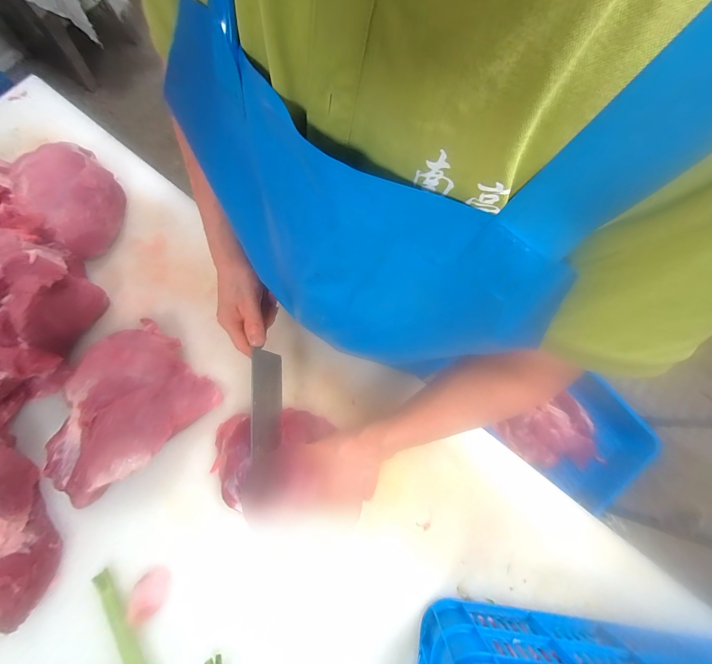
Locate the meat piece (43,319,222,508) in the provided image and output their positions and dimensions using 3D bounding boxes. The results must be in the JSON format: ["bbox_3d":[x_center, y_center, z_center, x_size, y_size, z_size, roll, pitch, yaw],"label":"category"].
[{"bbox_3d":[-0.377,0.118,0.505,0.252,0.050,0.202,-42,80,-9],"label":"meat piece"}]

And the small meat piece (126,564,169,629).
[{"bbox_3d":[-0.298,0.382,0.467,0.043,0.025,0.063,13,77,3],"label":"small meat piece"}]

